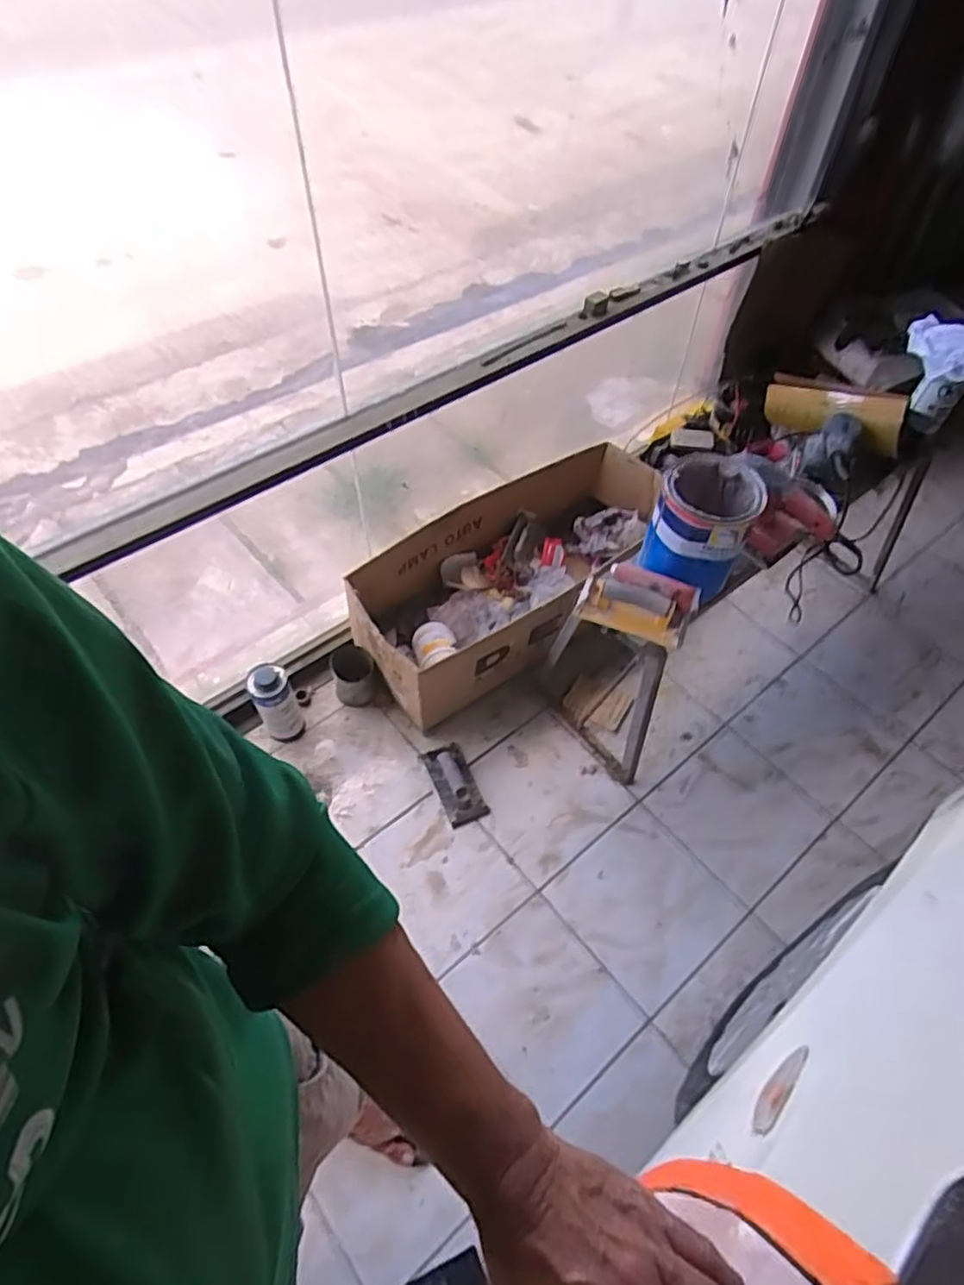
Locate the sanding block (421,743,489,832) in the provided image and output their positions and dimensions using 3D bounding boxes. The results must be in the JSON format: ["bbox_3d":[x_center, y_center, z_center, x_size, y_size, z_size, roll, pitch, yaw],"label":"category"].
[{"bbox_3d":[-0.062,0.302,1.489,0.087,0.050,0.195,-20,57,-15],"label":"sanding block"}]

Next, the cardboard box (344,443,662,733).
[{"bbox_3d":[0.086,-0.153,1.692,0.863,0.256,0.389,-37,63,-24],"label":"cardboard box"}]

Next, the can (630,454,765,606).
[{"bbox_3d":[0.376,-0.203,1.190,0.170,0.181,0.190,29,59,18],"label":"can"}]

